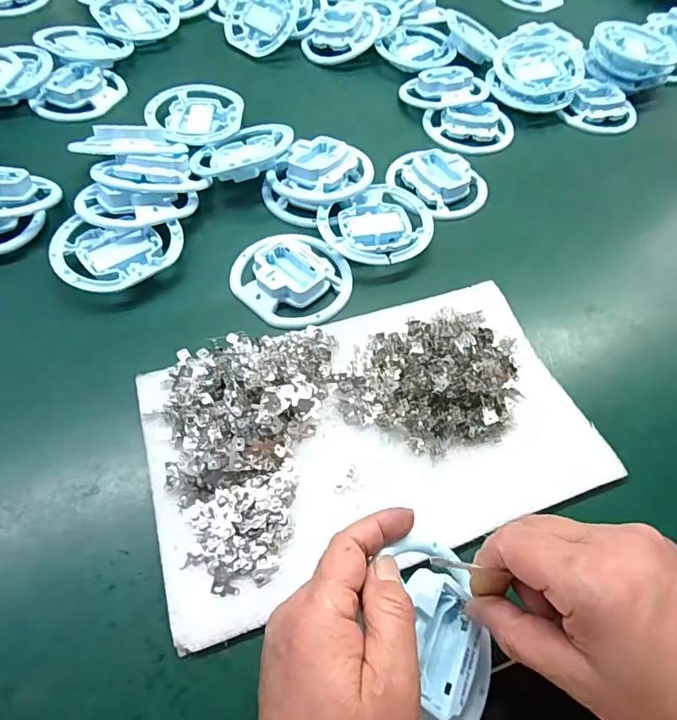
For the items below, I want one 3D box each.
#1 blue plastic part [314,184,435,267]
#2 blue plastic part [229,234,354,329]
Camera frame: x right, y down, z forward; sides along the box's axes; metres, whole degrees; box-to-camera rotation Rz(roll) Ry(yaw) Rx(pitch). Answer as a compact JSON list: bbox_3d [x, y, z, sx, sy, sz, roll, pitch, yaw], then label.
[{"bbox_3d":[0.037,-0.122,0.447,0.102,0.017,0.090,-25,63,-18],"label":"blue plastic part"},{"bbox_3d":[-0.039,-0.075,0.414,0.103,0.021,0.094,2,59,-3],"label":"blue plastic part"}]

